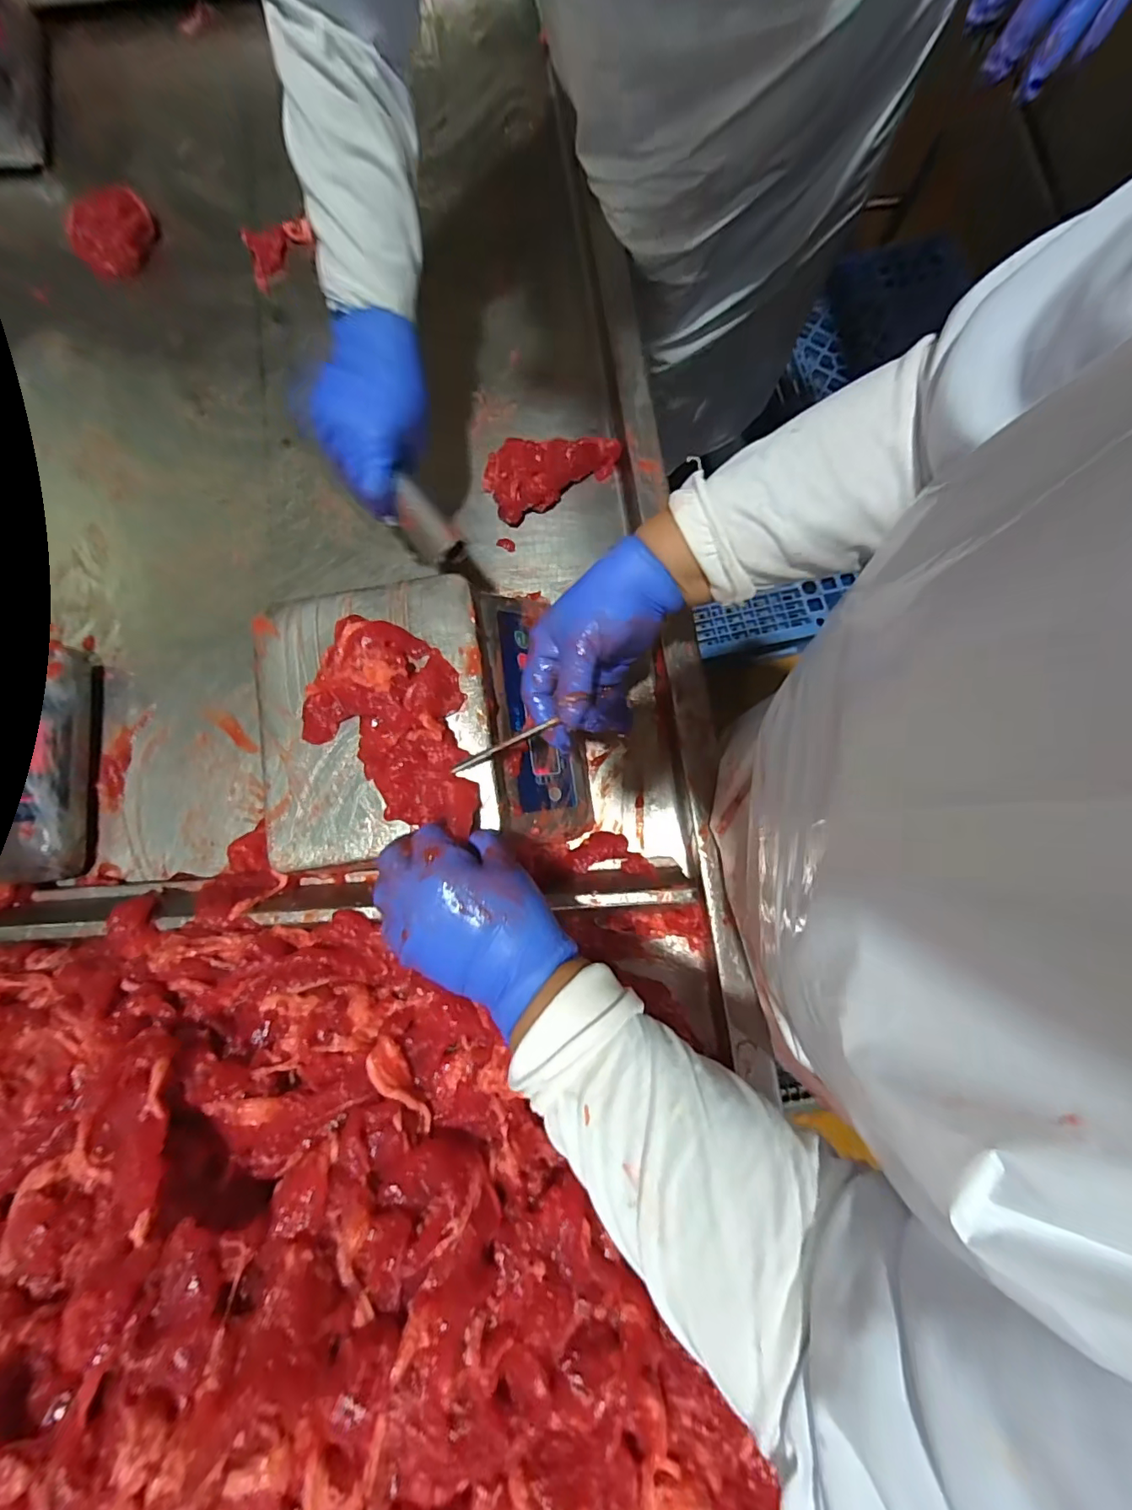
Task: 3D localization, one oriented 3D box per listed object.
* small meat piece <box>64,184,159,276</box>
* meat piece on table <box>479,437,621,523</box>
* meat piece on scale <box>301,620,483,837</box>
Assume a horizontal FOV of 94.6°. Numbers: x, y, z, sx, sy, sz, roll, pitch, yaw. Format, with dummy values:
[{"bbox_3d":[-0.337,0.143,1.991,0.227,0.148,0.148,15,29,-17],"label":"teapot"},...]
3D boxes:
[{"bbox_3d":[-0.532,-0.613,0.614,0.096,0.034,0.075,-34,81,-5],"label":"small meat piece"},{"bbox_3d":[-0.016,-0.308,0.552,0.140,0.040,0.071,-24,80,-4],"label":"meat piece on table"},{"bbox_3d":[-0.128,-0.026,0.406,0.153,0.030,0.139,16,80,4],"label":"meat piece on scale"}]

